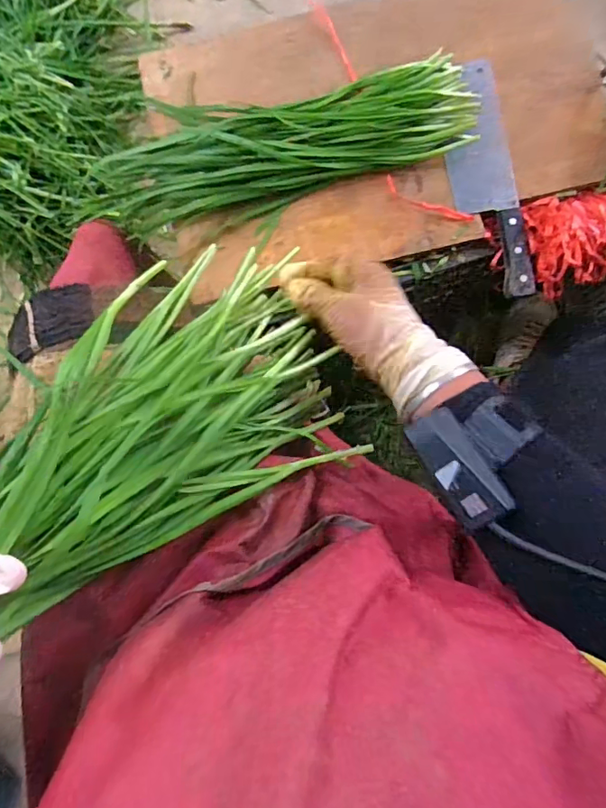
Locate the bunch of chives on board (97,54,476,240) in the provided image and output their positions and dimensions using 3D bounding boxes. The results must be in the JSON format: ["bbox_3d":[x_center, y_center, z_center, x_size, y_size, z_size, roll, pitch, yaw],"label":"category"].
[{"bbox_3d":[-0.023,-0.286,0.560,0.425,0.045,0.138,-9,86,1],"label":"bunch of chives on board"}]

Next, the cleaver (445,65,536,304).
[{"bbox_3d":[0.205,-0.251,0.560,0.069,0.030,0.270,-7,86,1],"label":"cleaver"}]

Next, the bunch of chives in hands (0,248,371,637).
[{"bbox_3d":[-0.133,0.054,0.290,0.192,0.083,0.419,40,50,4],"label":"bunch of chives in hands"}]

